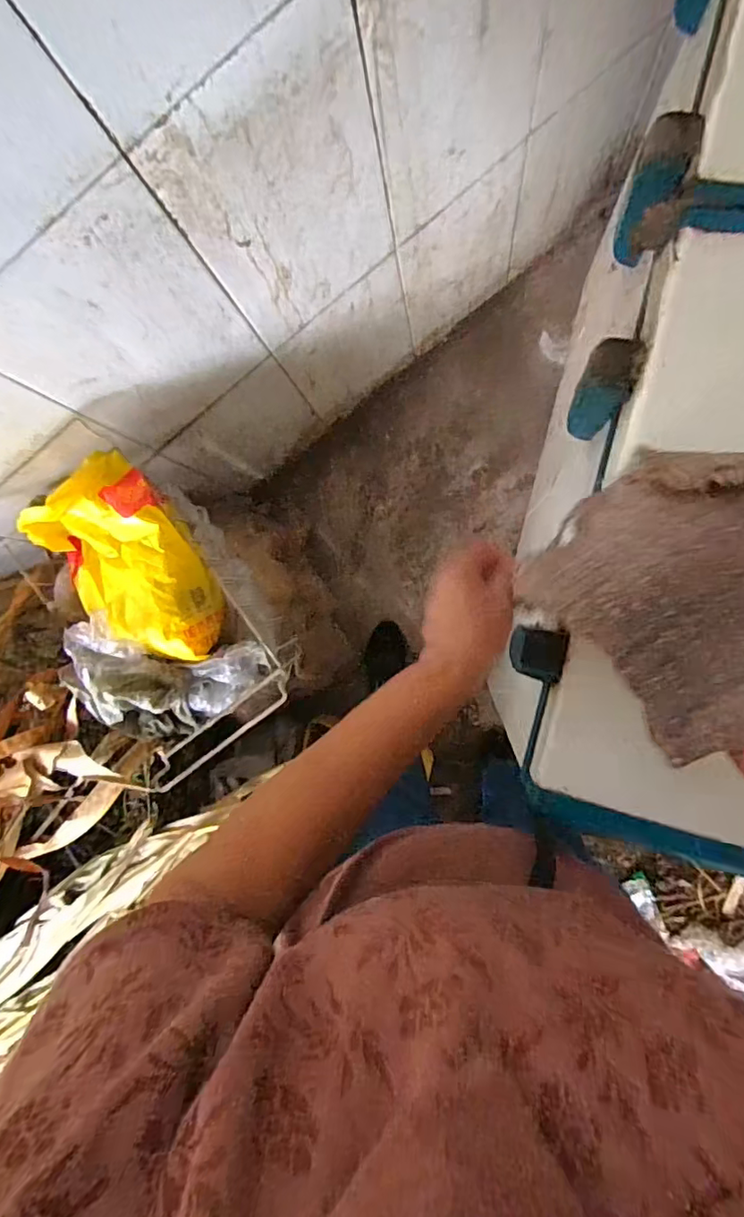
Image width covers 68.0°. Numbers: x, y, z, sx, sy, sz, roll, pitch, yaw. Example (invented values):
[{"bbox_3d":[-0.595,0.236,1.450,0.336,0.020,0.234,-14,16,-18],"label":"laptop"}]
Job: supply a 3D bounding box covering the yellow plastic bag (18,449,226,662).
[{"bbox_3d":[-0.337,-0.055,0.750,0.174,0.102,0.316,-34,85,8],"label":"yellow plastic bag"}]

